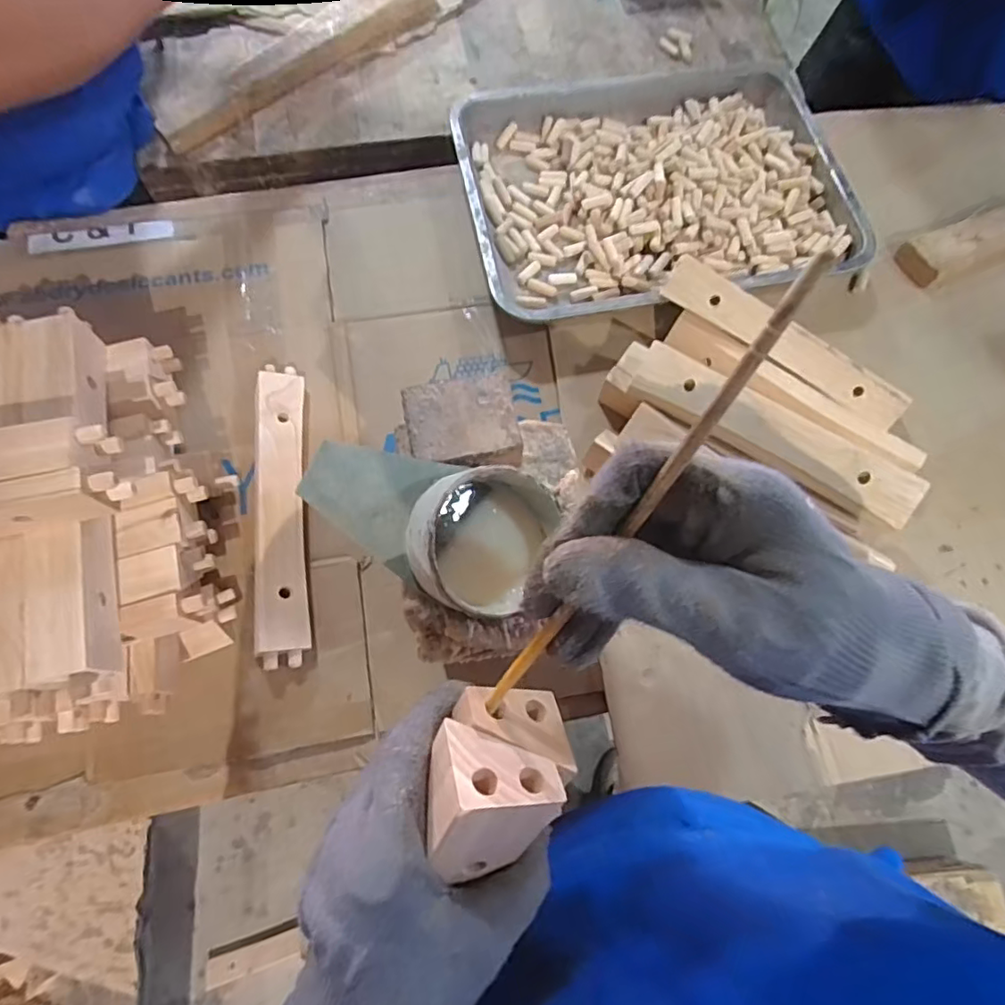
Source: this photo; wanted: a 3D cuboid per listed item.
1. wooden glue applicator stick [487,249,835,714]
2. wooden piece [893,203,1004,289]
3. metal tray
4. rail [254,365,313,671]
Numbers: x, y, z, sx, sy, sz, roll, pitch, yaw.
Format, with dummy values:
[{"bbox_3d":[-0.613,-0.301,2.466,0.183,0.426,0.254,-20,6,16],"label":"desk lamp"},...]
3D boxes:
[{"bbox_3d":[0.036,0.011,0.182,0.006,0.181,0.004,36,31,9],"label":"wooden glue applicator stick"},{"bbox_3d":[0.605,-0.325,0.668,0.369,0.030,0.055,-24,73,-10],"label":"wooden piece"},{"bbox_3d":[0.158,-0.340,0.637,0.391,0.047,0.292,-11,73,-6],"label":"metal tray"},{"bbox_3d":[-0.192,0.004,0.514,0.039,0.030,0.266,-6,73,-4],"label":"rail"}]

